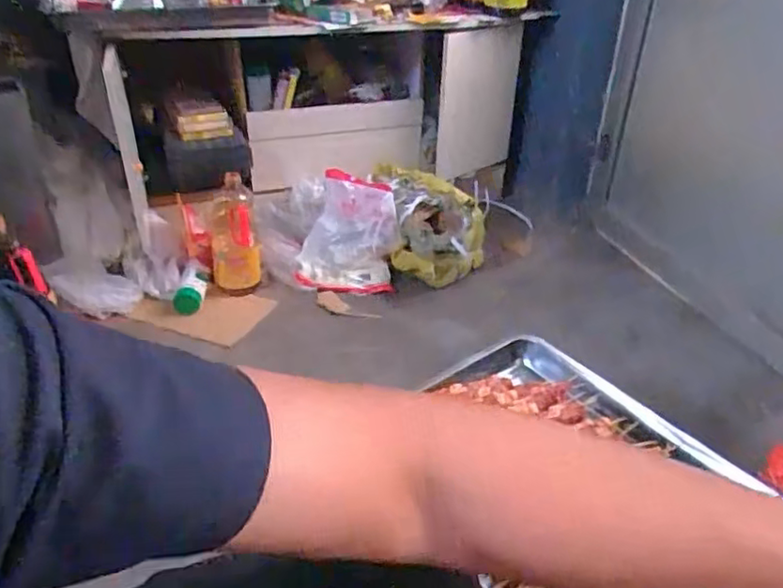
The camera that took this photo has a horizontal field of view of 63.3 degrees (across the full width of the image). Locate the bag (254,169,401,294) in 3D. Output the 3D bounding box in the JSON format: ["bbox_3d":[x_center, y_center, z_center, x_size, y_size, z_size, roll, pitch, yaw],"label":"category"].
[{"bbox_3d":[-0.150,-0.149,1.544,0.326,0.212,0.178,4,33,4],"label":"bag"}]

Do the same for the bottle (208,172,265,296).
[{"bbox_3d":[-0.356,-0.132,1.447,0.108,0.268,0.120,-5,33,-10],"label":"bottle"}]

